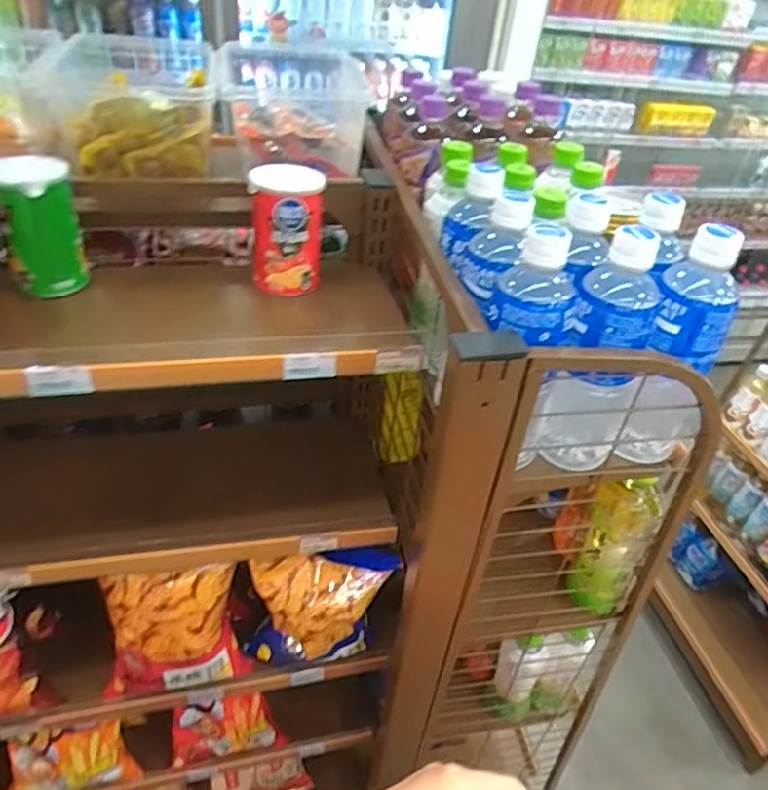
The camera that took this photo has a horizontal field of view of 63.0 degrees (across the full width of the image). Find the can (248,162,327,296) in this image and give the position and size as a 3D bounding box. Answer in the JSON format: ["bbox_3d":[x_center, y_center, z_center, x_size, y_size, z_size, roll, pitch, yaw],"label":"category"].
[{"bbox_3d":[-0.103,-0.175,0.667,0.076,0.112,0.077,0,40,-8],"label":"can"}]

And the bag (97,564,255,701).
[{"bbox_3d":[-0.236,0.268,0.706,0.157,0.169,0.060,-4,41,-13],"label":"bag"}]

